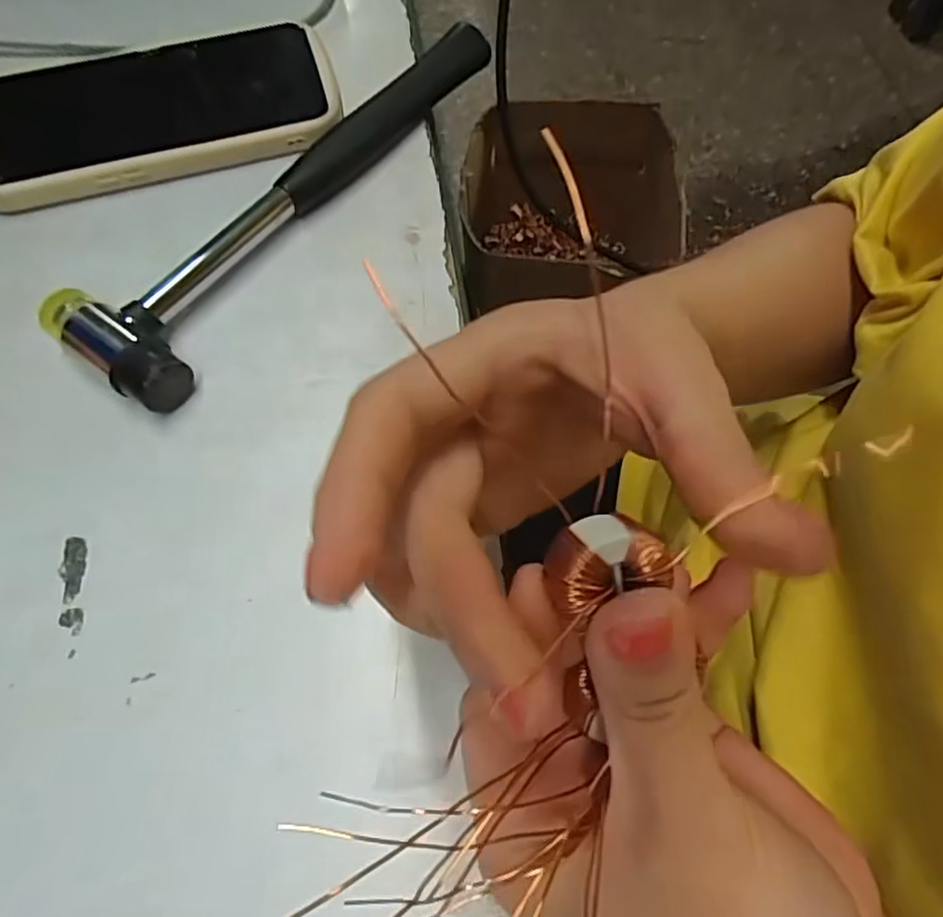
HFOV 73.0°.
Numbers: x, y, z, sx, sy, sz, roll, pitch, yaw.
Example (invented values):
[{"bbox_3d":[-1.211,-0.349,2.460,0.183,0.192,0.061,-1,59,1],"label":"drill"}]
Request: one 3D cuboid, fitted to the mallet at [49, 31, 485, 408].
[{"bbox_3d":[-0.077,-0.123,0.277,0.062,0.022,0.234,30,71,12],"label":"mallet"}]

